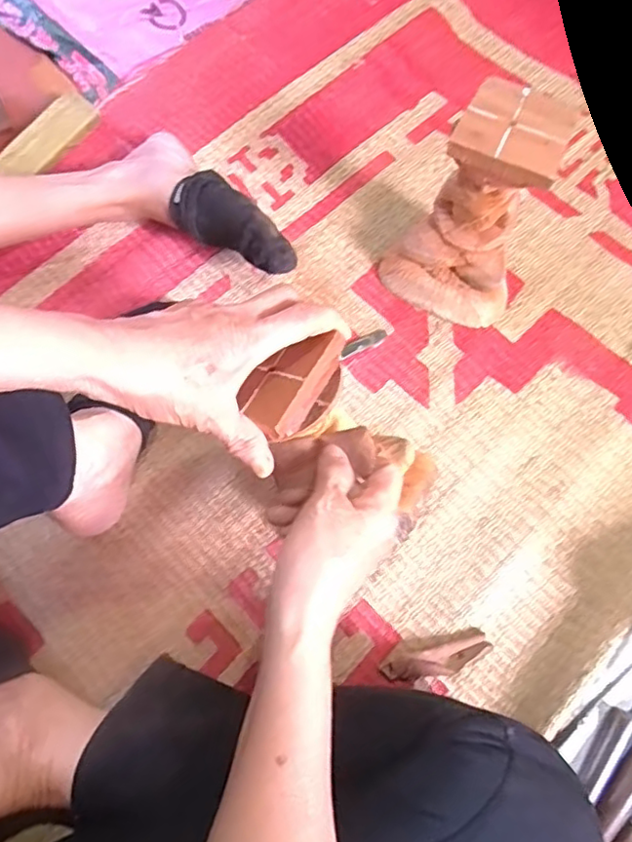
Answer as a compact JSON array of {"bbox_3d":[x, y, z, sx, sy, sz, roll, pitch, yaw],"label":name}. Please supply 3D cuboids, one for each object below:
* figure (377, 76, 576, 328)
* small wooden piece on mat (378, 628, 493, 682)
[{"bbox_3d":[0.127,-0.176,0.515,0.118,0.171,0.103,21,72,8],"label":"figure"},{"bbox_3d":[0.092,0.181,0.469,0.083,0.011,0.029,-9,70,-2],"label":"small wooden piece on mat"}]

